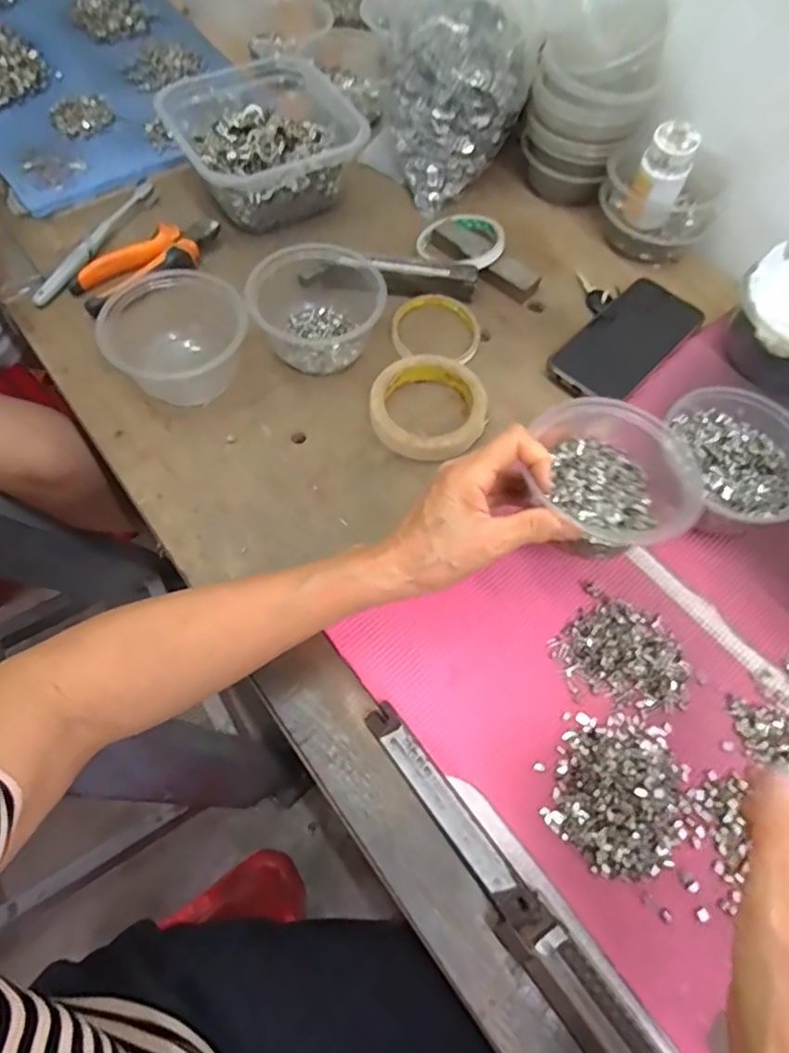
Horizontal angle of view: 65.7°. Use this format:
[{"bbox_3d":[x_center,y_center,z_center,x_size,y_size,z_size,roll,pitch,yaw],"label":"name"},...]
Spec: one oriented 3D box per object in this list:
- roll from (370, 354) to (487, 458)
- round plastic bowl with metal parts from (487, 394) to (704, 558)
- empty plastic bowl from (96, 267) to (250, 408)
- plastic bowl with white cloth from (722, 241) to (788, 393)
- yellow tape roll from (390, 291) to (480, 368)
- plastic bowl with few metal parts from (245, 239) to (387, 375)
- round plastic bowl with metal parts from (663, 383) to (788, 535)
[{"bbox_3d":[0.032,-0.103,0.523,0.099,0.020,0.101,1,63,-3],"label":"roll"},{"bbox_3d":[0.143,-0.031,0.411,0.108,0.055,0.106,0,65,0],"label":"round plastic bowl with metal parts"},{"bbox_3d":[-0.181,-0.162,0.515,0.110,0.059,0.120,1,63,-3],"label":"empty plastic bowl"},{"bbox_3d":[0.346,-0.175,0.536,0.101,0.075,0.087,42,68,19],"label":"plastic bowl with white cloth"},{"bbox_3d":[0.040,-0.189,0.581,0.080,0.014,0.072,10,63,2],"label":"yellow tape roll"},{"bbox_3d":[-0.070,-0.204,0.548,0.110,0.061,0.118,1,63,-3],"label":"plastic bowl with few metal parts"},{"bbox_3d":[0.260,-0.046,0.476,0.108,0.059,0.114,-10,62,-7],"label":"round plastic bowl with metal parts"}]

